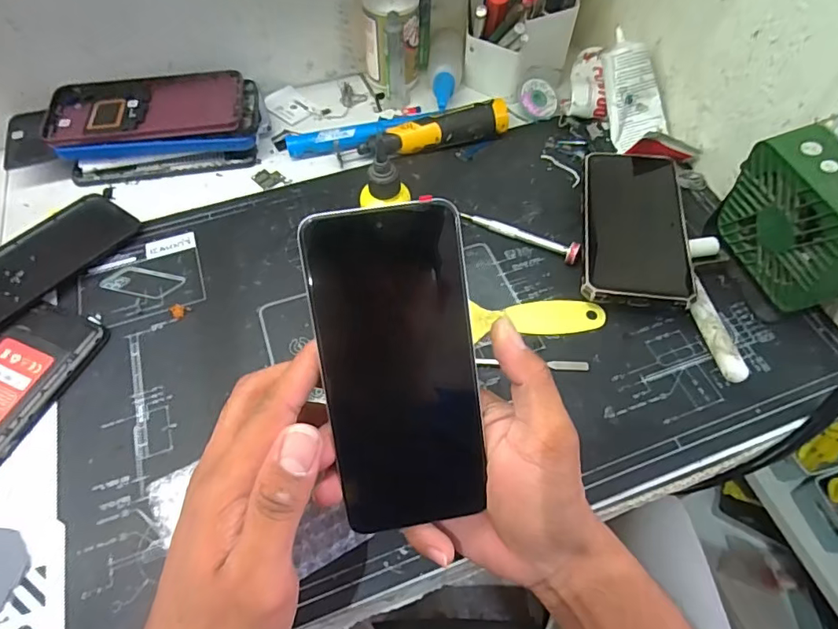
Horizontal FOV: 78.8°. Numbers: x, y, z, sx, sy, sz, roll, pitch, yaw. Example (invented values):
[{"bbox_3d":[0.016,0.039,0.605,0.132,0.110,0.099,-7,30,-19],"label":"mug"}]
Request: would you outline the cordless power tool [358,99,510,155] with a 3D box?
[{"bbox_3d":[0.016,-0.168,0.478,0.139,0.032,0.024,-15,60,-8],"label":"cordless power tool"}]

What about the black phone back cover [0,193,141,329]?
[{"bbox_3d":[-0.310,-0.040,0.408,0.077,0.010,0.157,32,64,18],"label":"black phone back cover"}]

